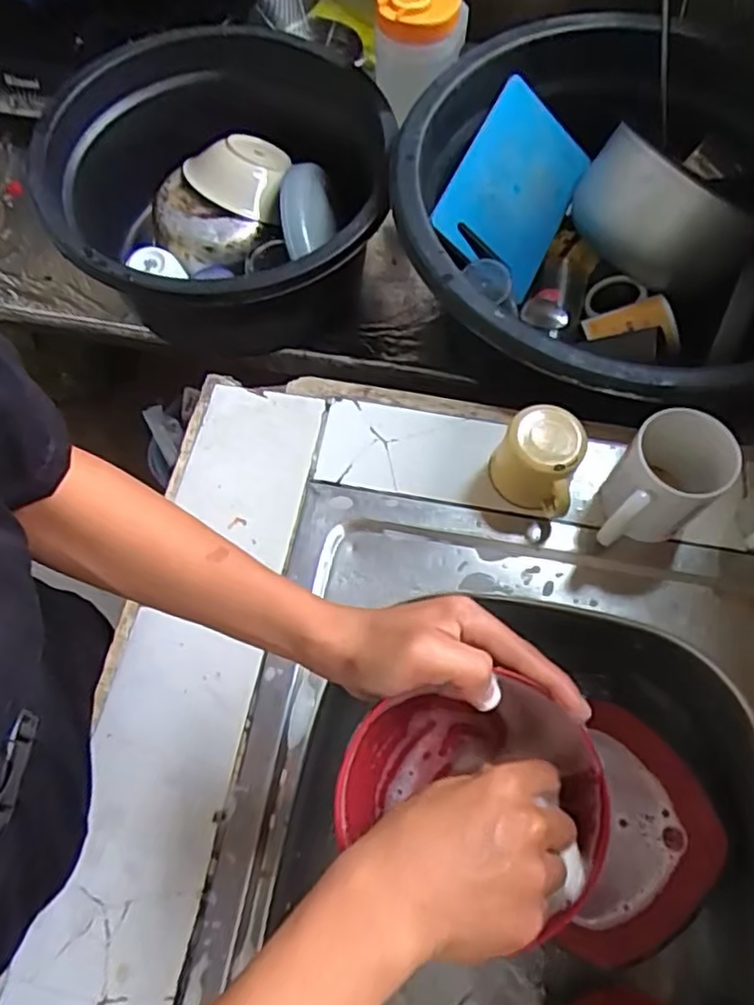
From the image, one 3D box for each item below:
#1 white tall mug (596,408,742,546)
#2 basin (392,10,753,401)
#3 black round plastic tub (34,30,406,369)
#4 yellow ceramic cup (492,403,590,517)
[{"bbox_3d":[0.232,-0.008,0.564,0.075,0.115,0.105,41,72,16],"label":"white tall mug"},{"bbox_3d":[0.297,-0.309,0.763,0.533,0.162,0.494,0,66,0],"label":"basin"},{"bbox_3d":[-0.202,-0.367,0.859,0.401,0.213,0.401,0,66,0],"label":"black round plastic tub"},{"bbox_3d":[0.141,-0.037,0.592,0.067,0.081,0.069,0,66,0],"label":"yellow ceramic cup"}]

